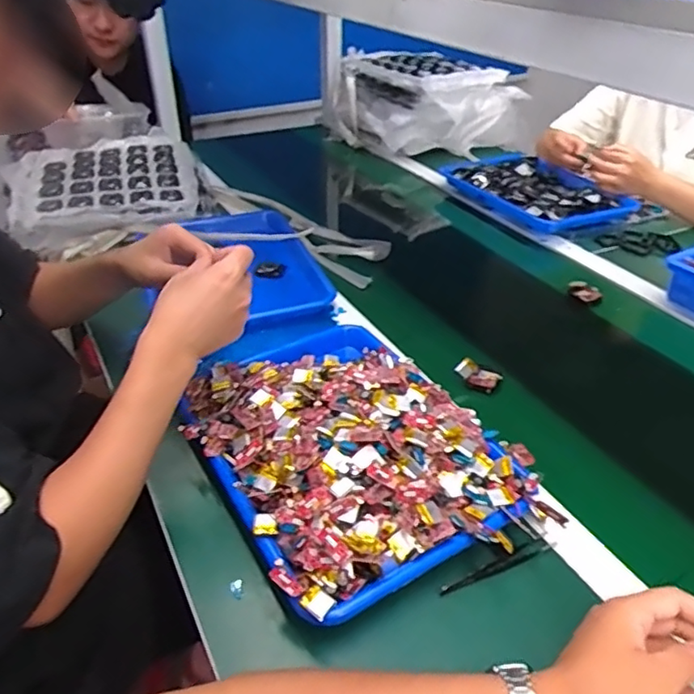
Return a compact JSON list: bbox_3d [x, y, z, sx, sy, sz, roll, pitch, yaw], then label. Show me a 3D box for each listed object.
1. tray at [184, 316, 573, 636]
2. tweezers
[{"bbox_3d":[-0.005,0.084,0.590,0.258,0.055,0.342,-21,41,-26],"label":"tray"},{"bbox_3d":[0.132,0.190,0.512,0.116,0.014,0.015,-18,40,-23],"label":"tweezers"}]

